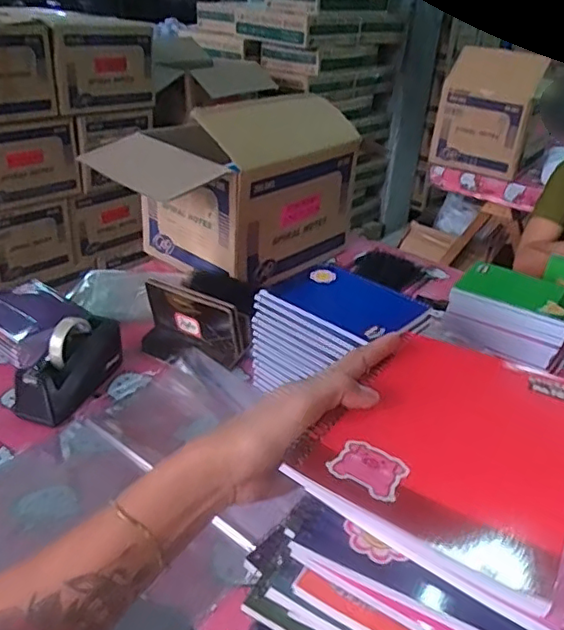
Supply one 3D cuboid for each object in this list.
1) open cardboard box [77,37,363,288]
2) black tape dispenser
[{"bbox_3d":[-0.121,-0.307,1.416,0.354,0.382,0.524,26,37,33],"label":"open cardboard box"},{"bbox_3d":[-0.349,0.079,0.987,0.076,0.119,0.209,11,31,12],"label":"black tape dispenser"}]

